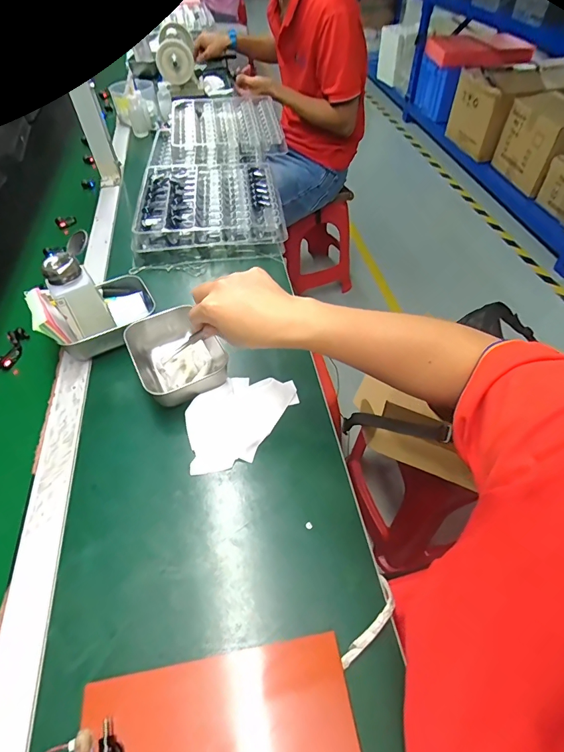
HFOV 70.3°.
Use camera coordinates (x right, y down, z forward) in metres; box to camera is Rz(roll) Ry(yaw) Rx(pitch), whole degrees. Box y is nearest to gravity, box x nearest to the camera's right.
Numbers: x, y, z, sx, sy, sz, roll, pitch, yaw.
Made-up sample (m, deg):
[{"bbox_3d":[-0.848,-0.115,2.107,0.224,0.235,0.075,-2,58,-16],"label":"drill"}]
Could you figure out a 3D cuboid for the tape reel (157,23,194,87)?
[{"bbox_3d":[-0.283,-0.861,1.069,0.093,0.095,0.139,-6,51,-3],"label":"tape reel"}]

